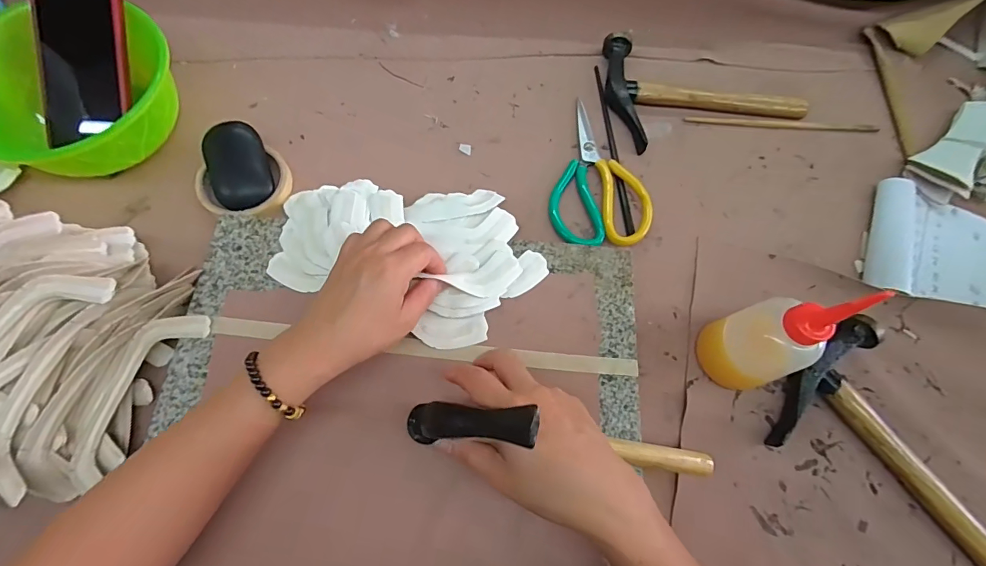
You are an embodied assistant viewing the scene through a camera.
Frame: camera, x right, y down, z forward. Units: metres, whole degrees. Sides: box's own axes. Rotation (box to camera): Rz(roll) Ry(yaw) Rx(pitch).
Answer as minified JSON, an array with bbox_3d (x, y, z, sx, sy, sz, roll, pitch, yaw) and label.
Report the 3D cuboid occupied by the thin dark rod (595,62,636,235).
[{"bbox_3d":[0.133,-0.156,0.496,0.013,0.006,0.229,-3,70,-4],"label":"thin dark rod"}]

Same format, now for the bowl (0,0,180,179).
[{"bbox_3d":[-0.401,-0.175,0.435,0.179,0.080,0.179,1,69,-3],"label":"bowl"}]

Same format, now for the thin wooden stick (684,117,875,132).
[{"bbox_3d":[0.339,-0.186,0.519,0.230,0.004,0.011,1,69,-3],"label":"thin wooden stick"}]

